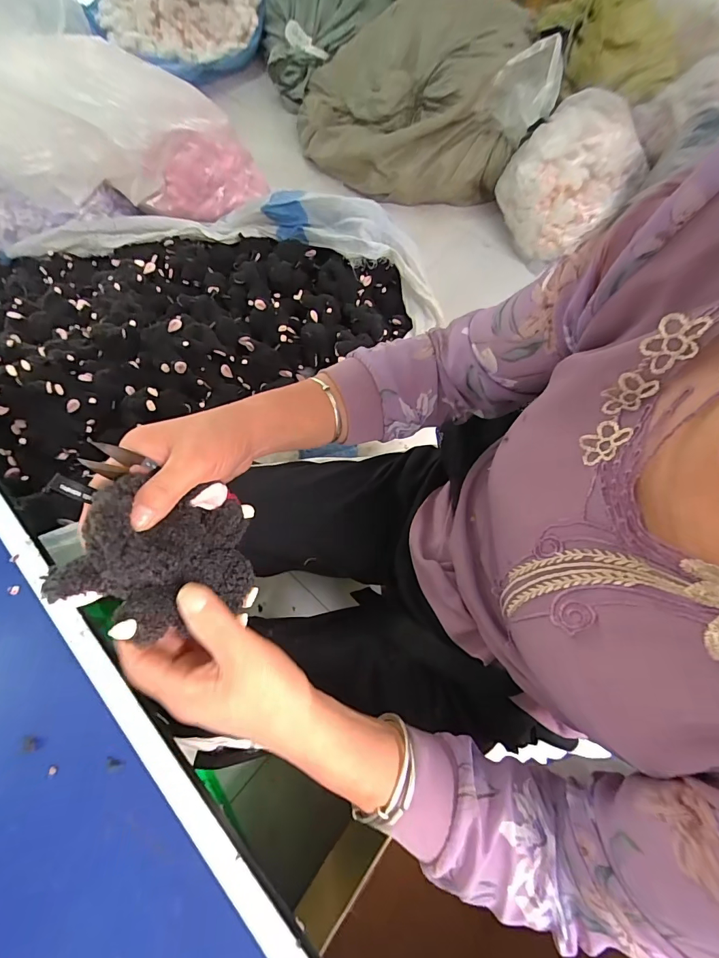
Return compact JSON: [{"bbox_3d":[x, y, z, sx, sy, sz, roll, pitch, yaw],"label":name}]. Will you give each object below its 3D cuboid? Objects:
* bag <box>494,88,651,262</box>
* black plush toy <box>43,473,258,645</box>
[{"bbox_3d":[0.624,-0.892,1.205,0.317,0.294,0.359,-31,71,-13],"label":"bag"},{"bbox_3d":[-0.140,0.059,0.284,0.116,0.065,0.102,16,59,-40],"label":"black plush toy"}]

